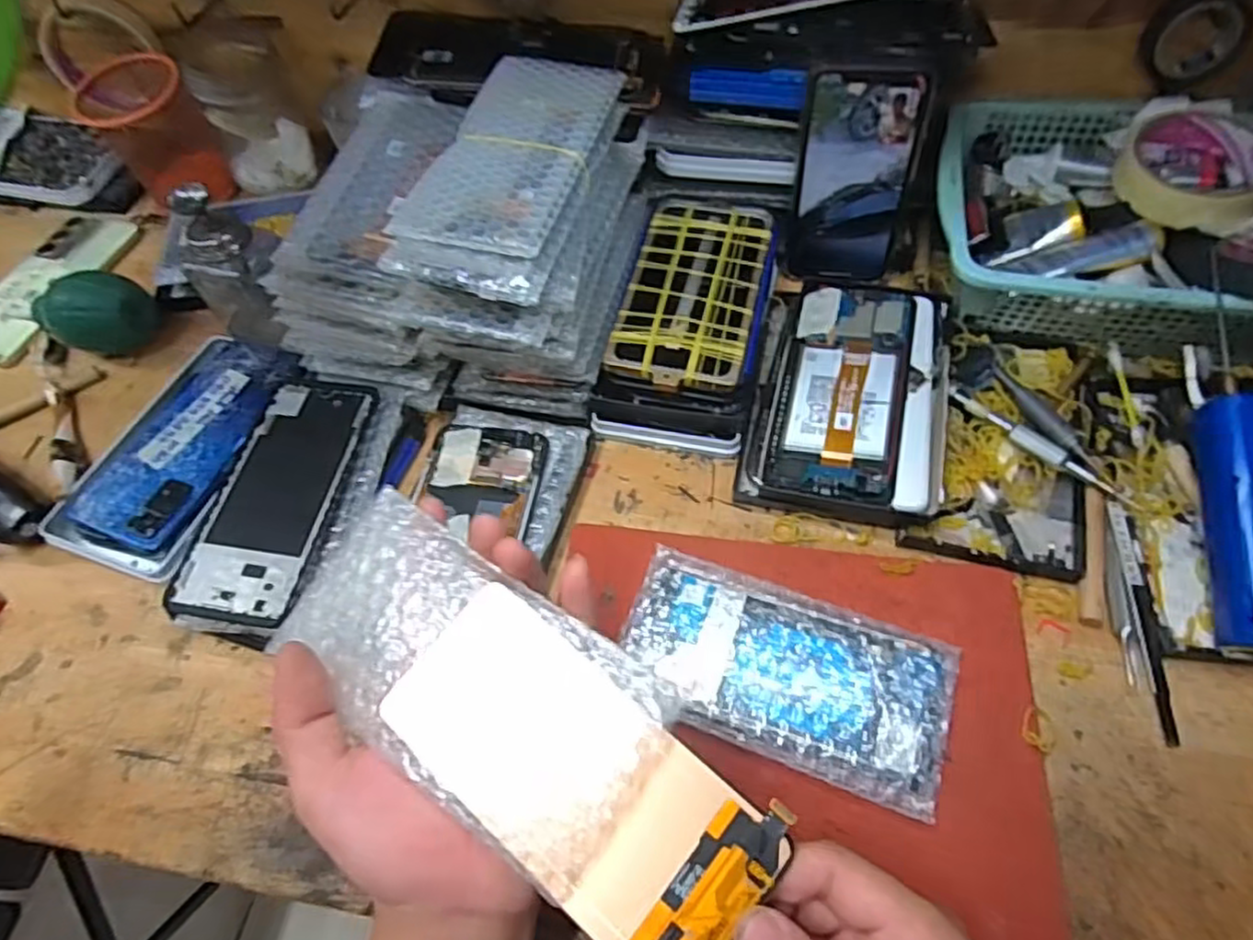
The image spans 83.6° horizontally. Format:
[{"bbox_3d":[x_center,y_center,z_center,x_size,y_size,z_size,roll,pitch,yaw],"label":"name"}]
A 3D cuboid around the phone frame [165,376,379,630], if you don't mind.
[{"bbox_3d":[-0.210,0.011,0.425,0.077,0.012,0.162,6,62,9],"label":"phone frame"}]

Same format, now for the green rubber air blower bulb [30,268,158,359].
[{"bbox_3d":[-0.393,-0.118,0.519,0.074,0.051,0.067,33,66,23],"label":"green rubber air blower bulb"}]

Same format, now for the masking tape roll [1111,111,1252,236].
[{"bbox_3d":[0.375,-0.200,0.459,0.090,0.021,0.095,-2,58,4],"label":"masking tape roll"}]

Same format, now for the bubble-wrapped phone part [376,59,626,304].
[{"bbox_3d":[-0.065,-0.176,0.403,0.089,0.019,0.180,14,64,7],"label":"bubble-wrapped phone part"}]

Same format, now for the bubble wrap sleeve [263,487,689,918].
[{"bbox_3d":[-0.066,0.080,0.283,0.165,0.016,0.080,32,67,20],"label":"bubble wrap sleeve"}]

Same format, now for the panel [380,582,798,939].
[{"bbox_3d":[-0.020,0.113,0.261,0.151,0.010,0.071,36,75,16],"label":"panel"}]

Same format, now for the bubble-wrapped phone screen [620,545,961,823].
[{"bbox_3d":[0.079,0.102,0.357,0.163,0.012,0.083,18,61,16],"label":"bubble-wrapped phone screen"}]

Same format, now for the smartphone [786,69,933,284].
[{"bbox_3d":[0.151,-0.191,0.469,0.072,0.141,0.009,6,49,11],"label":"smartphone"}]

